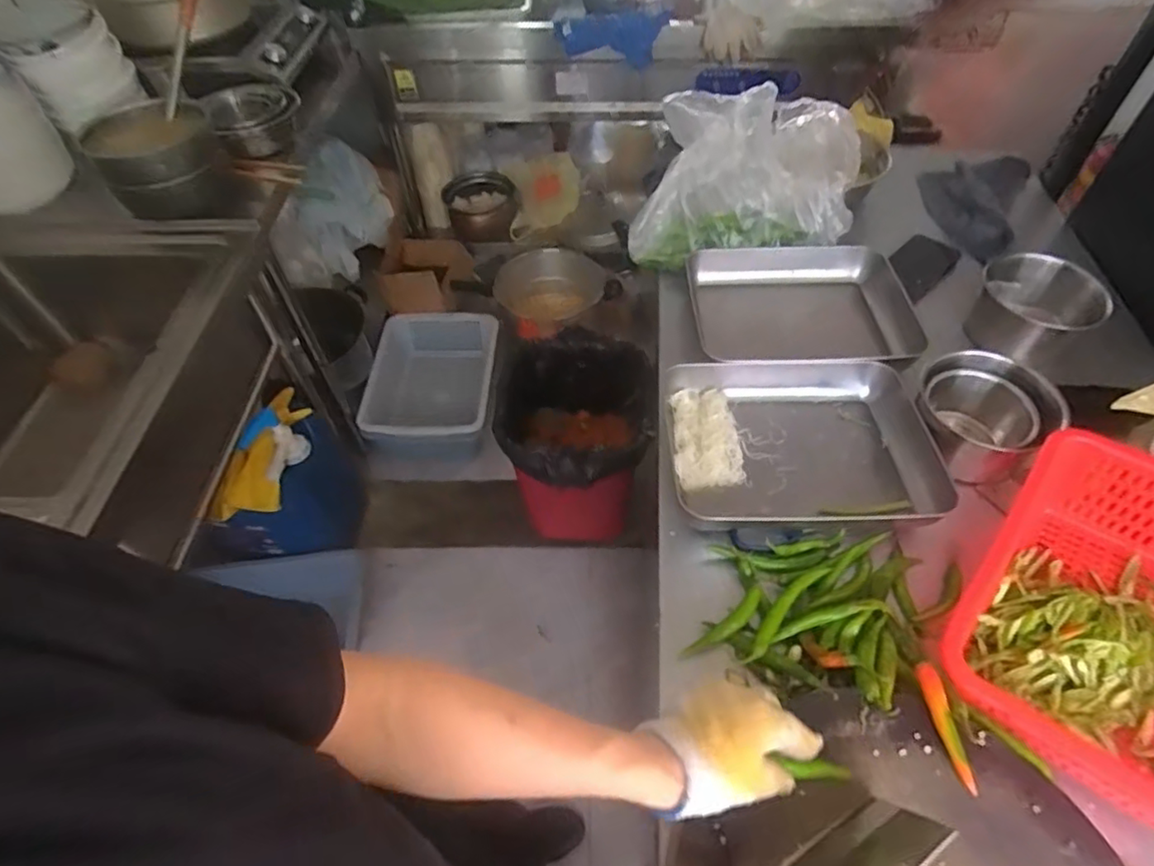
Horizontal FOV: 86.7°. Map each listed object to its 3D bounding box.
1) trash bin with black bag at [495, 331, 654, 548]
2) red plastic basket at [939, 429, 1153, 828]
[{"bbox_3d":[0.003,0.077,1.494,0.336,0.514,0.385,-4,53,-2],"label":"trash bin with black bag"},{"bbox_3d":[0.503,0.173,0.556,0.244,0.115,0.329,34,61,24],"label":"red plastic basket"}]

